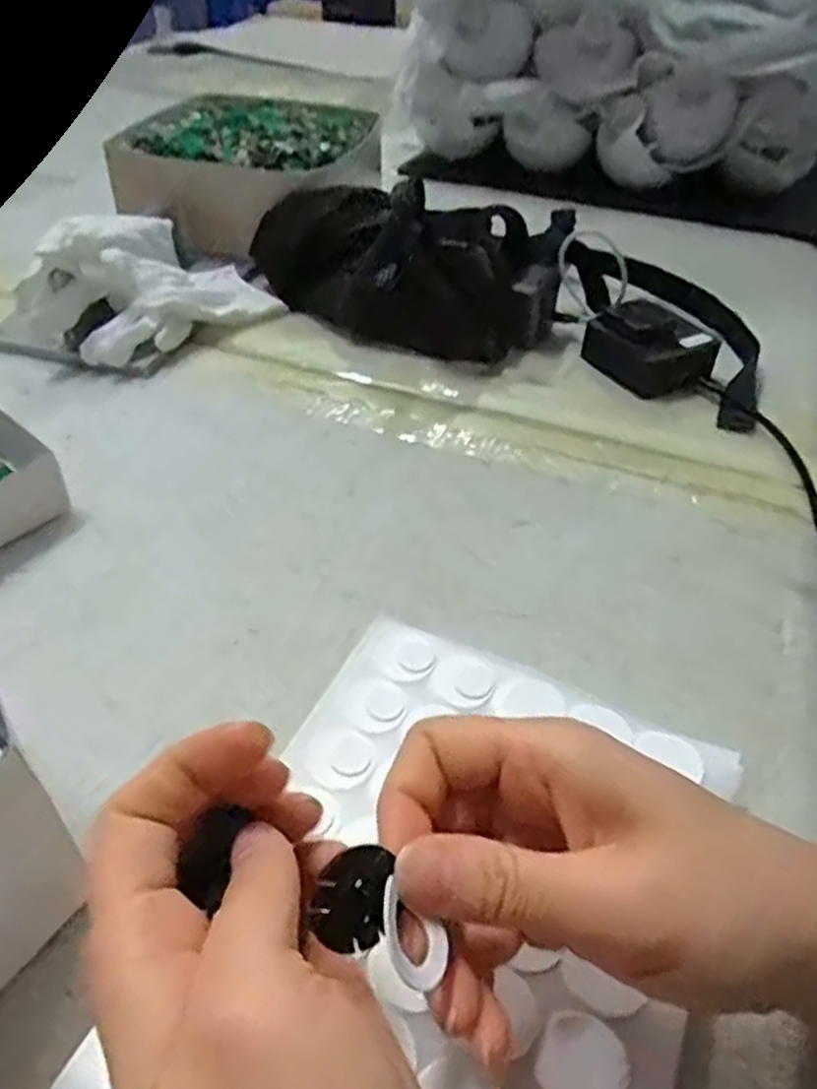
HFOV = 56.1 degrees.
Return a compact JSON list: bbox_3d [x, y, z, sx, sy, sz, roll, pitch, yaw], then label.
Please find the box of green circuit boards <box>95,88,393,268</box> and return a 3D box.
[{"bbox_3d":[-0.149,-0.355,0.746,0.213,0.097,0.212,8,43,5],"label":"box of green circuit boards"}]

